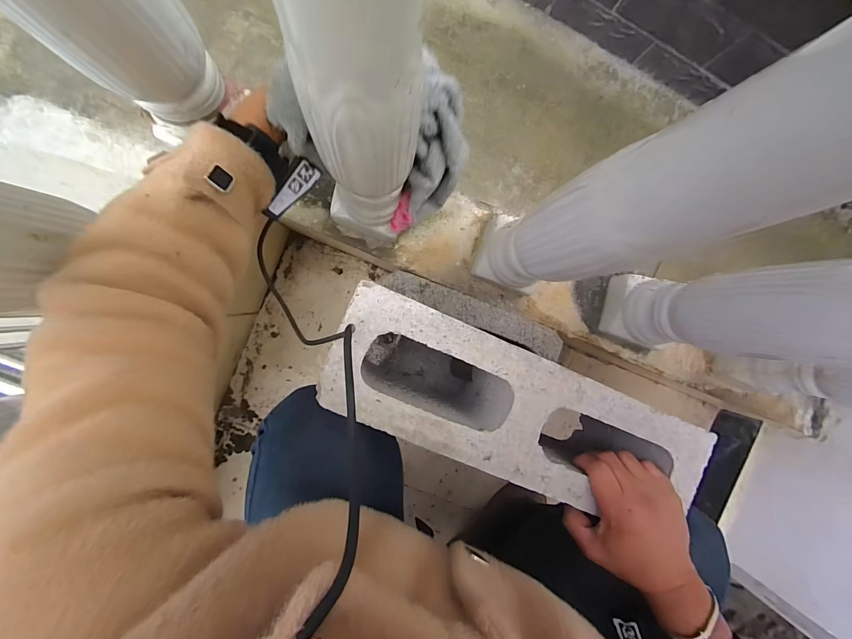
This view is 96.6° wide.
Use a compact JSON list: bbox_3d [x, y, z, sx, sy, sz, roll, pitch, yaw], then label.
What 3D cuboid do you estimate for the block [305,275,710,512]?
[{"bbox_3d":[0.078,0.093,0.454,0.367,0.199,0.118,23,87,-6],"label":"block"}]

